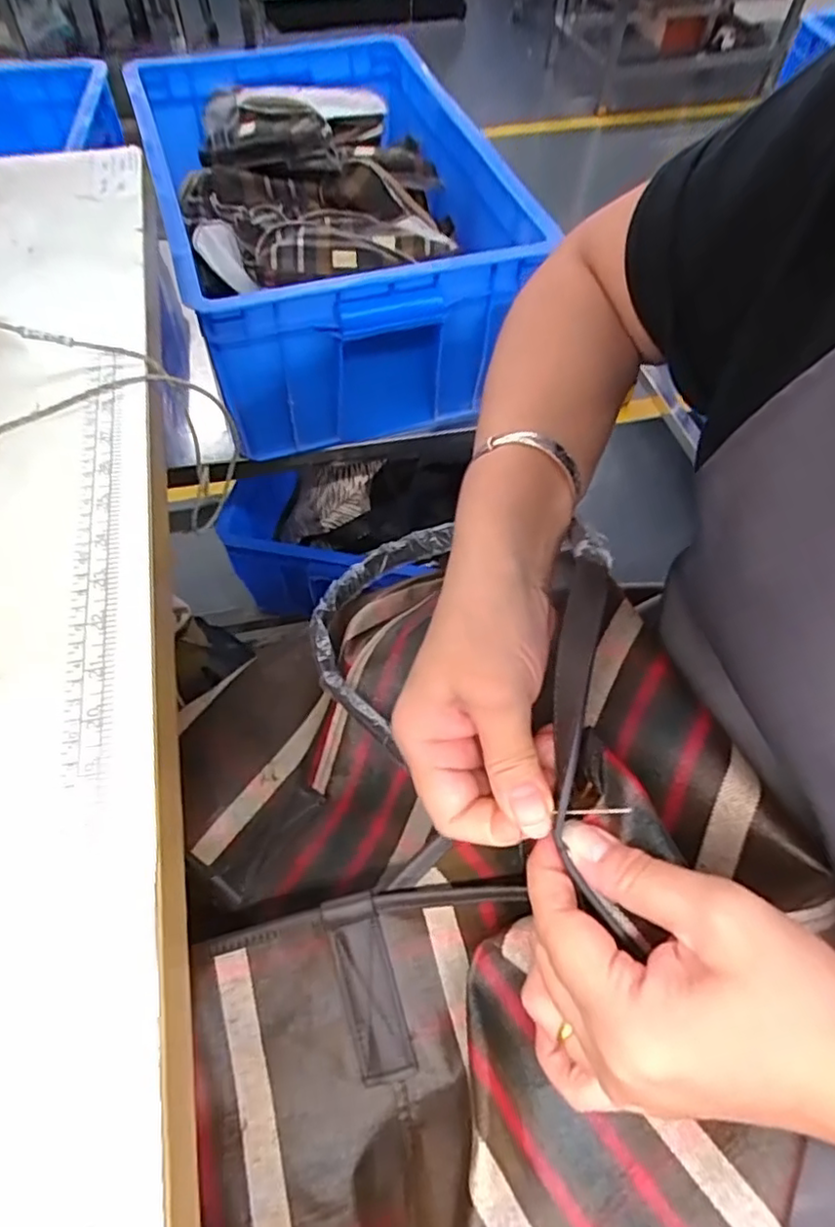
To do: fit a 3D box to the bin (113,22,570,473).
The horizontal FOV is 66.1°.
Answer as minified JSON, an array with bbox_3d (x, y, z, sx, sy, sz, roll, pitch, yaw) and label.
[{"bbox_3d":[-0.105,-0.483,0.799,0.374,0.204,0.544,-16,60,-11],"label":"bin"}]

